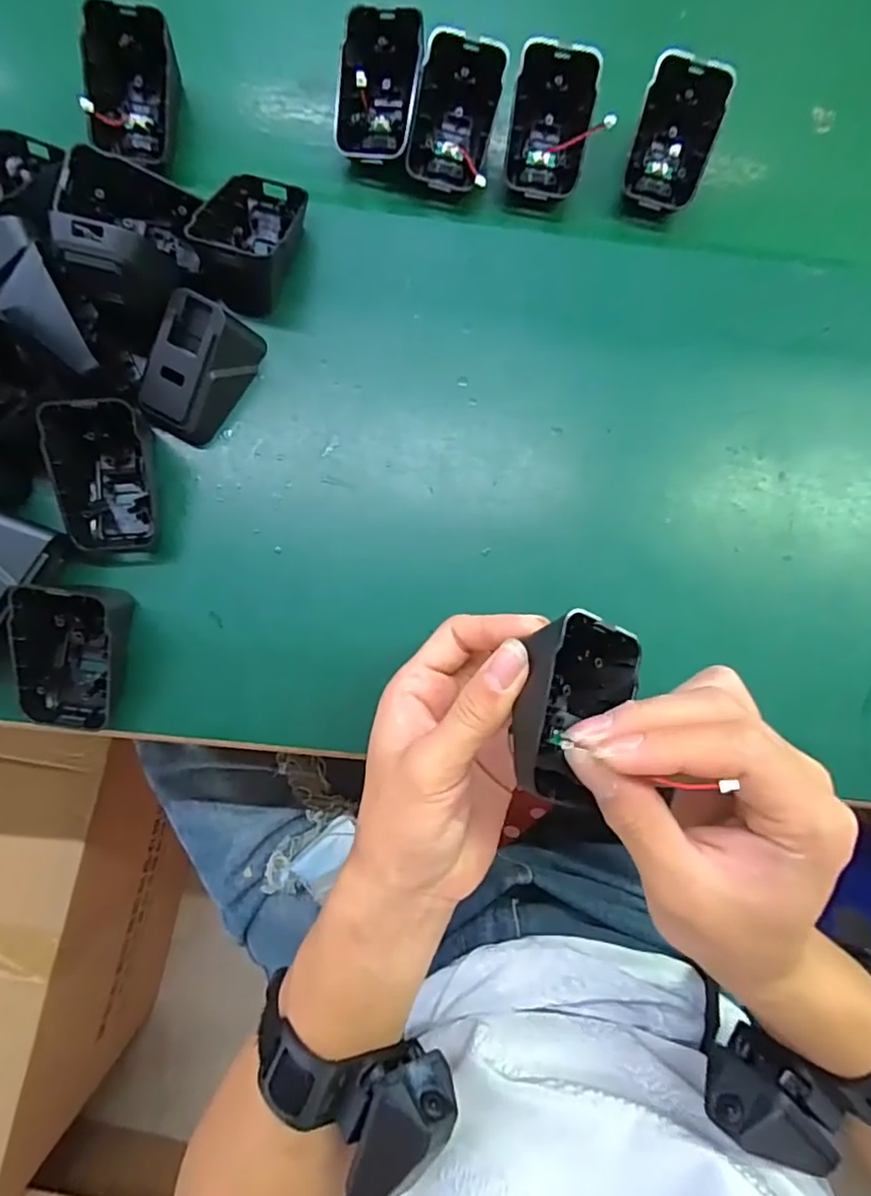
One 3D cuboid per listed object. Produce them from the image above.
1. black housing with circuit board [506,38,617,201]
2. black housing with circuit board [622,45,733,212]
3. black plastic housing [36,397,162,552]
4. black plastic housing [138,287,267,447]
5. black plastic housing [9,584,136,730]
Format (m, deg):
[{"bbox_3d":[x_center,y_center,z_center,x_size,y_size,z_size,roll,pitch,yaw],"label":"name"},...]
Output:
[{"bbox_3d":[0.063,-0.261,0.326,0.043,0.026,0.069,5,116,-3],"label":"black housing with circuit board"},{"bbox_3d":[0.133,-0.258,0.328,0.043,0.023,0.069,9,118,-7],"label":"black housing with circuit board"},{"bbox_3d":[-0.158,-0.057,0.283,0.044,0.043,0.062,-4,82,-4],"label":"black plastic housing"},{"bbox_3d":[-0.120,-0.117,0.293,0.040,0.039,0.068,30,81,1],"label":"black plastic housing"},{"bbox_3d":[-0.170,0.027,0.272,0.041,0.042,0.065,4,82,-3],"label":"black plastic housing"}]

